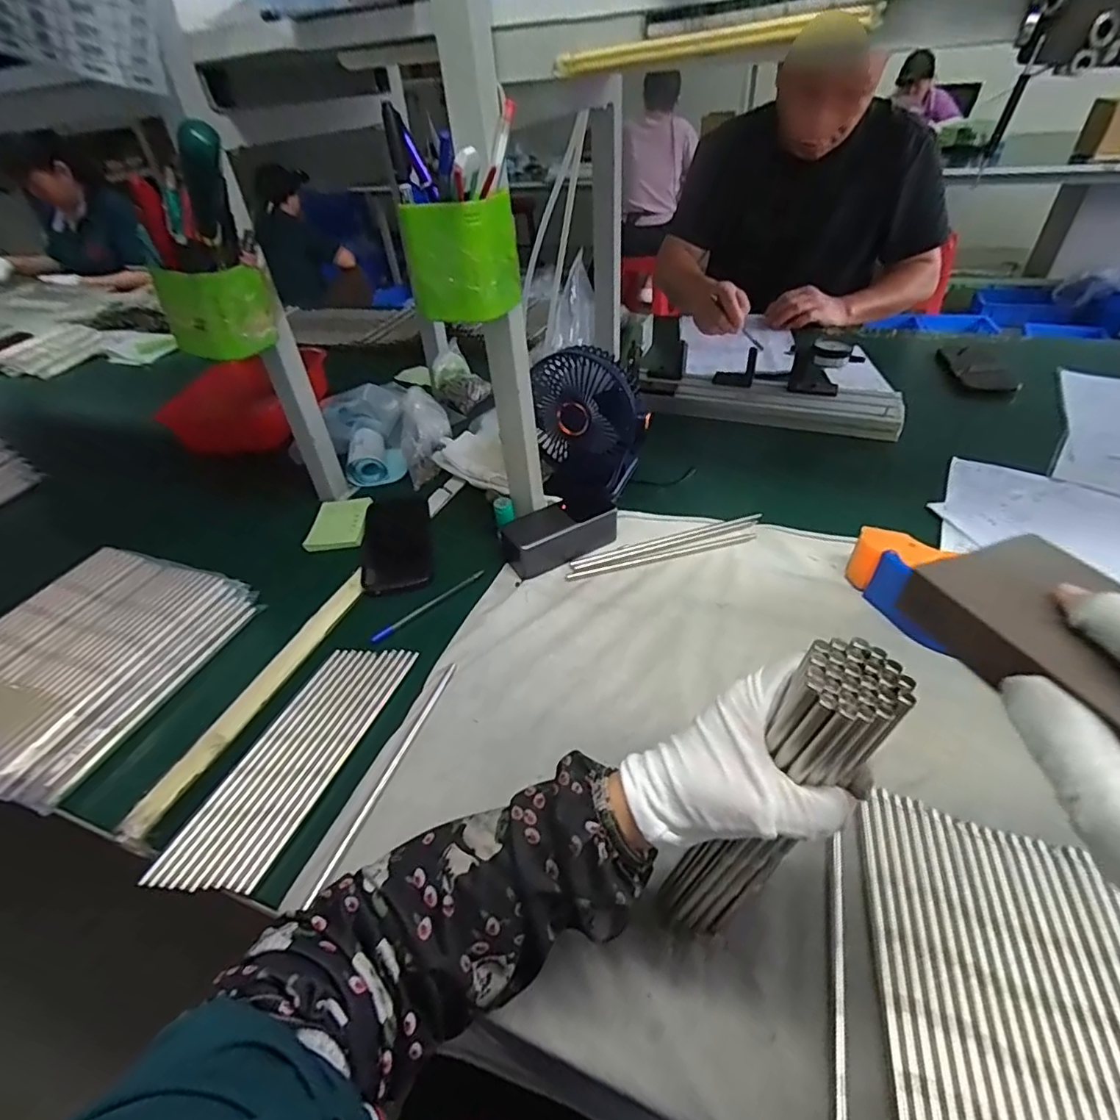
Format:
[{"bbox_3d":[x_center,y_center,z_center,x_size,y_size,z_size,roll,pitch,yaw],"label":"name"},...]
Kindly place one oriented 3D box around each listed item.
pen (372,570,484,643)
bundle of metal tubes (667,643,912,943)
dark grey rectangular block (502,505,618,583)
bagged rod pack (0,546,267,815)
[{"bbox_3d":[-0.140,0.048,0.605,0.138,0.005,0.013,-34,49,-29],"label":"pen"},{"bbox_3d":[0.106,0.138,0.299,0.042,0.225,0.039,-8,39,-27],"label":"bundle of metal tubes"},{"bbox_3d":[-0.001,-0.035,0.648,0.133,0.046,0.064,-24,44,-21],"label":"dark grey rectangular block"},{"bbox_3d":[-0.457,0.100,0.544,0.176,0.084,0.246,10,42,18],"label":"bagged rod pack"}]

